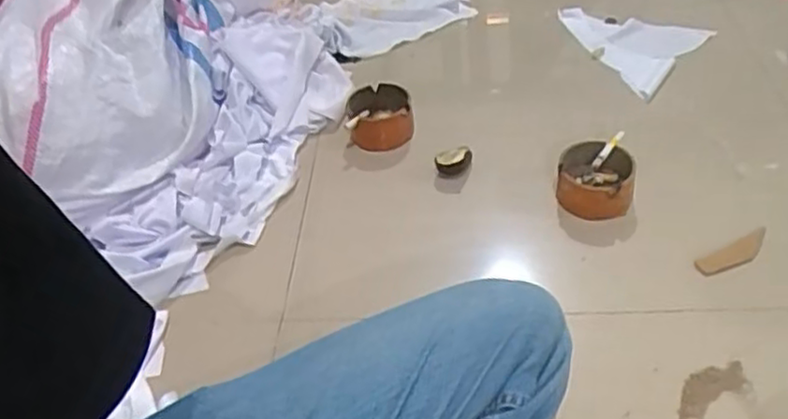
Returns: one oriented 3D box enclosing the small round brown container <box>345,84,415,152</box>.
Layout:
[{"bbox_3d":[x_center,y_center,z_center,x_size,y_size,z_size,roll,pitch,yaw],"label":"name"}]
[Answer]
[{"bbox_3d":[-0.018,-0.120,0.914,0.083,0.047,0.085,-4,44,4],"label":"small round brown container"}]

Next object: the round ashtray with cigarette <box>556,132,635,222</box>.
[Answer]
[{"bbox_3d":[0.224,-0.037,0.783,0.080,0.045,0.088,6,45,13],"label":"round ashtray with cigarette"}]

